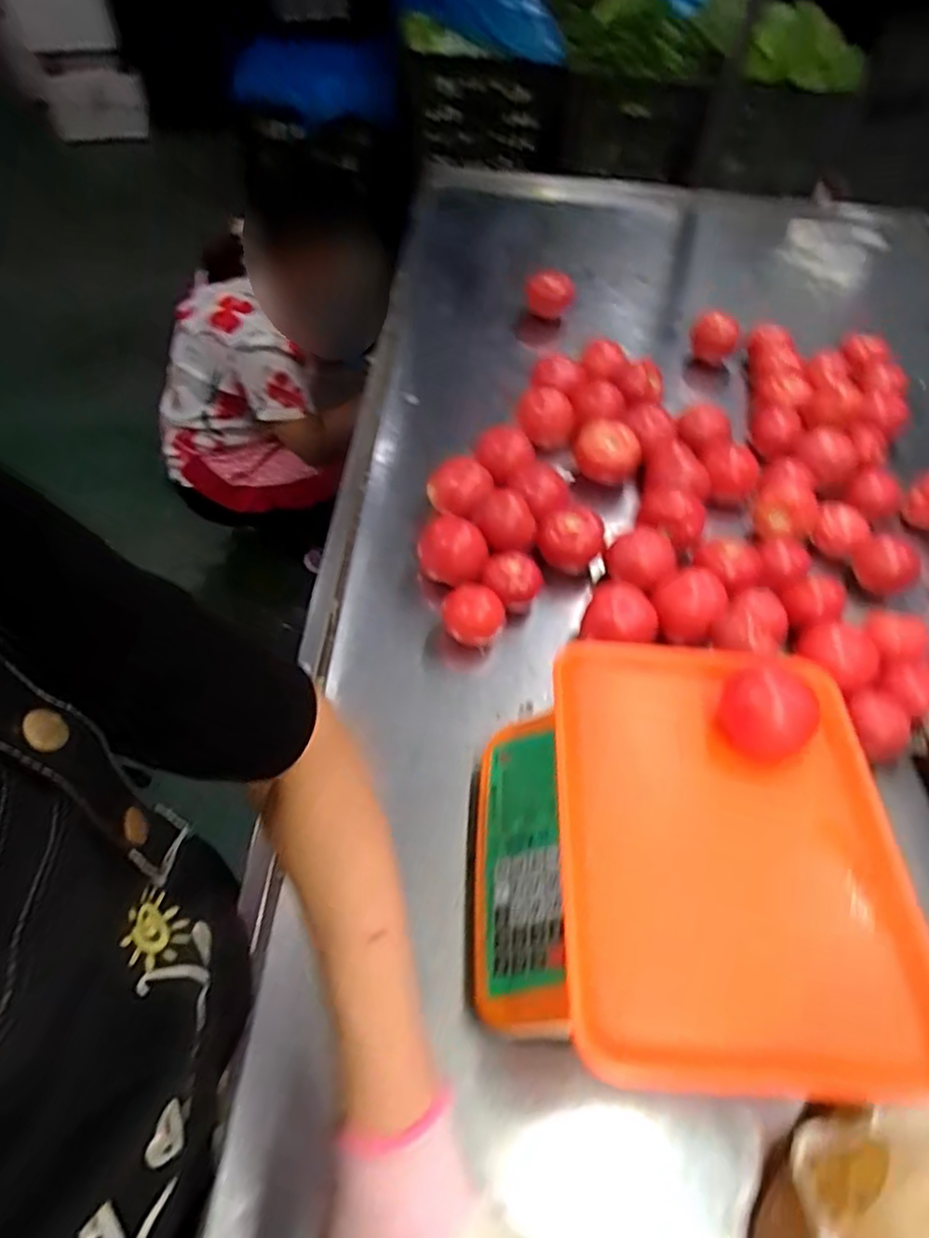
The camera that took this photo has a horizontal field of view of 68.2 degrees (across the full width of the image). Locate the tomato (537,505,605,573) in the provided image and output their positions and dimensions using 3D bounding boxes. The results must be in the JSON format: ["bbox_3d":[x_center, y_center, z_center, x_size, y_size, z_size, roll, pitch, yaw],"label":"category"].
[{"bbox_3d":[0.119,-0.089,0.769,0.072,0.061,0.069,38,58,22],"label":"tomato"}]

